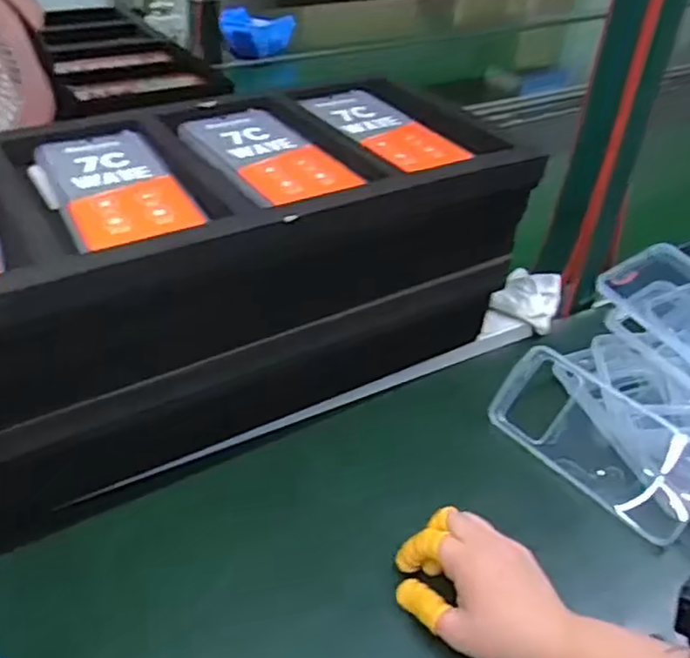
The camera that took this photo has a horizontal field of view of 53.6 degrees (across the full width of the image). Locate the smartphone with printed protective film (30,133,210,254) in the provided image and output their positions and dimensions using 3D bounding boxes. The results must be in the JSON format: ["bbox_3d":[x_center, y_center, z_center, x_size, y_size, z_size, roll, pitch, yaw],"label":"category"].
[{"bbox_3d":[-0.157,-0.096,0.462,0.080,0.012,0.153,-19,43,-26],"label":"smartphone with printed protective film"}]

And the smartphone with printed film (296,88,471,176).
[{"bbox_3d":[0.035,-0.161,0.553,0.074,0.010,0.161,-18,42,-26],"label":"smartphone with printed film"}]

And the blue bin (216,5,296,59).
[{"bbox_3d":[-0.172,-0.587,1.360,0.143,0.068,0.131,4,37,1],"label":"blue bin"}]

